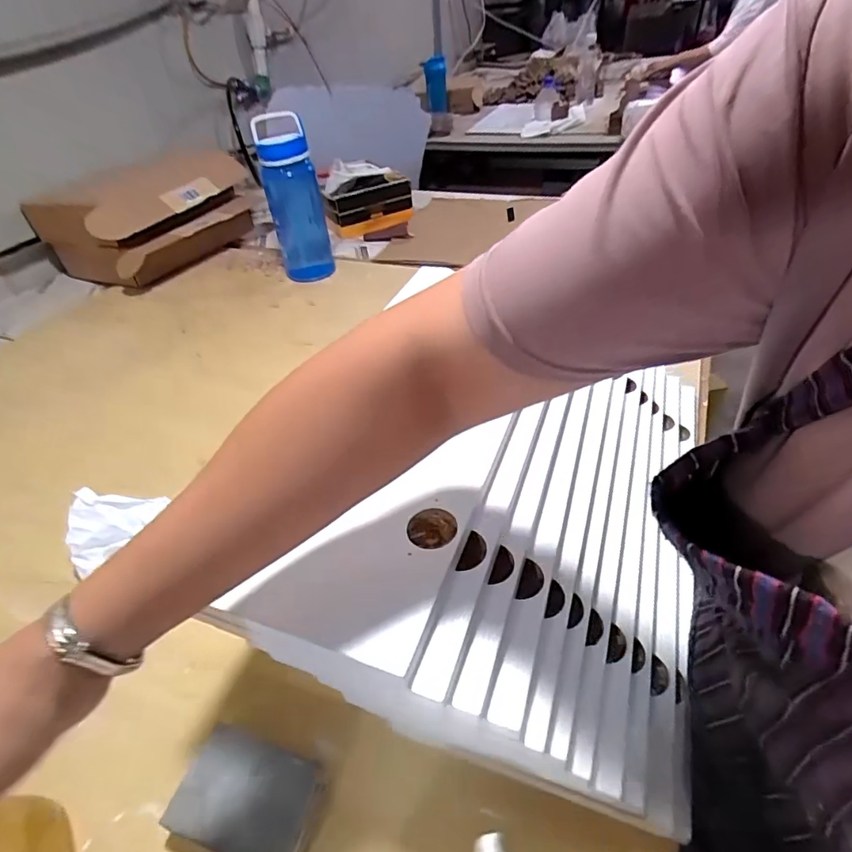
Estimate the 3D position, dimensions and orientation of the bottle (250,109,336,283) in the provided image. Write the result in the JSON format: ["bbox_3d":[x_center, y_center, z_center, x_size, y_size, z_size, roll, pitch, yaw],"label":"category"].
[{"bbox_3d":[-0.270,-0.469,1.047,0.109,0.302,0.120,-13,42,-7],"label":"bottle"}]

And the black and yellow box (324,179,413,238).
[{"bbox_3d":[-0.143,-0.563,1.309,0.230,0.095,0.072,-14,42,-9],"label":"black and yellow box"}]

